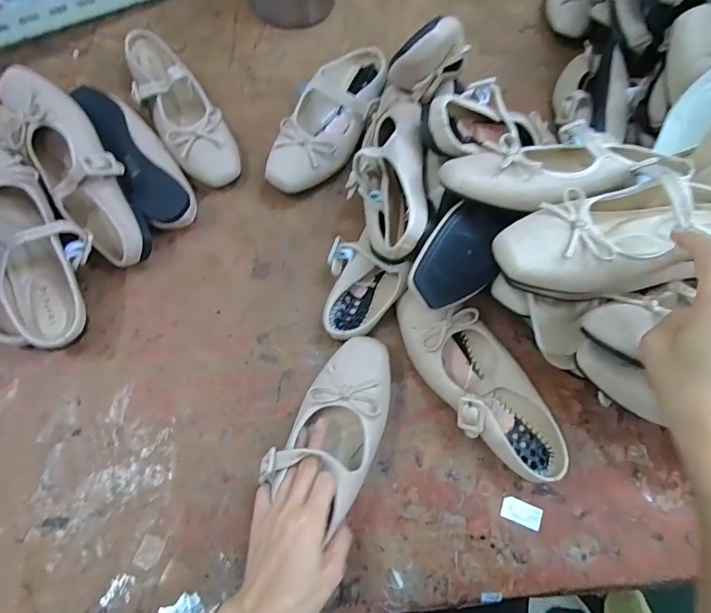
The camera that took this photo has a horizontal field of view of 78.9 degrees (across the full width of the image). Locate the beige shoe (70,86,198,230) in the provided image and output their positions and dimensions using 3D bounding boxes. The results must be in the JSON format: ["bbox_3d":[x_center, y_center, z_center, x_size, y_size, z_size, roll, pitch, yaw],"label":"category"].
[{"bbox_3d":[-0.273,-0.181,0.515,0.227,0.060,0.073,48,33,9],"label":"beige shoe"}]

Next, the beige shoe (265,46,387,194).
[{"bbox_3d":[-0.029,-0.246,0.561,0.094,0.047,0.241,24,73,6],"label":"beige shoe"}]

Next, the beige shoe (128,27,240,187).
[{"bbox_3d":[-0.229,-0.255,0.554,0.071,0.056,0.239,-33,75,-13],"label":"beige shoe"}]

